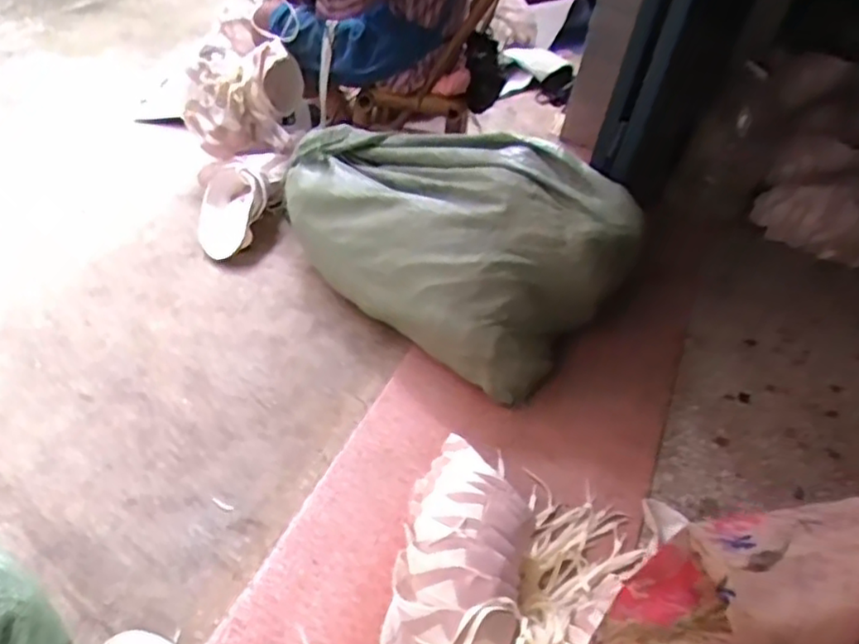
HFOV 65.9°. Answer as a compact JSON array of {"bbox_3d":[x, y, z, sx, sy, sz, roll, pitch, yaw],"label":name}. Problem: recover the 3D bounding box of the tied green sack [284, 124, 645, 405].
[{"bbox_3d":[0.020,-0.197,1.324,0.687,0.305,0.387,32,47,23],"label":"tied green sack"}]

